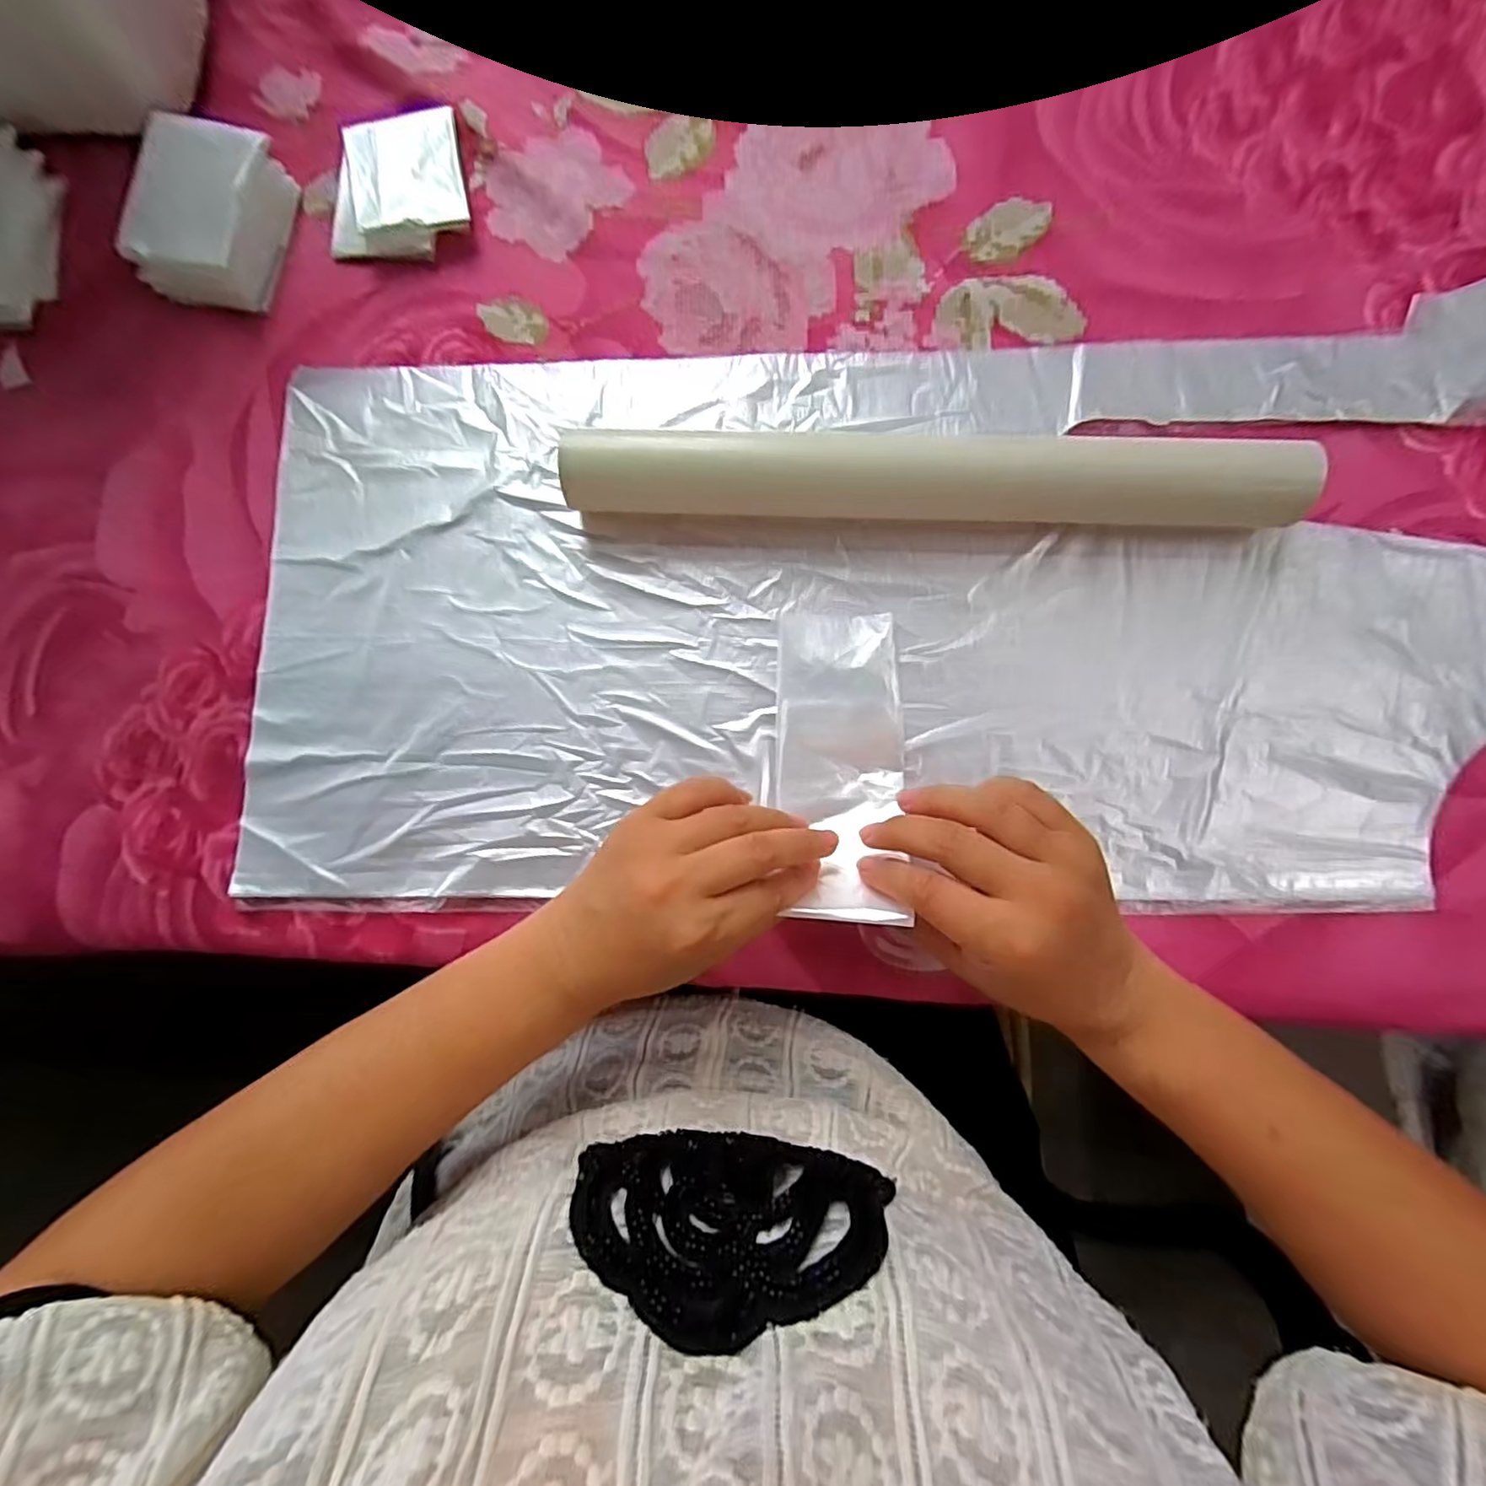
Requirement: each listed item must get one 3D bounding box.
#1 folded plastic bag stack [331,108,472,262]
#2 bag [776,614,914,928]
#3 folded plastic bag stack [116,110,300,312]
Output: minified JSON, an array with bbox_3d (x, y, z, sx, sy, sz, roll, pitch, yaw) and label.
[{"bbox_3d":[-0.198,-0.322,0.369,0.076,0.019,0.081,-3,83,3],"label":"folded plastic bag stack"},{"bbox_3d":[0.046,0.007,0.301,0.063,0.046,0.151,1,82,3],"label":"bag"},{"bbox_3d":[-0.302,-0.299,0.359,0.068,0.034,0.092,15,84,5],"label":"folded plastic bag stack"}]

